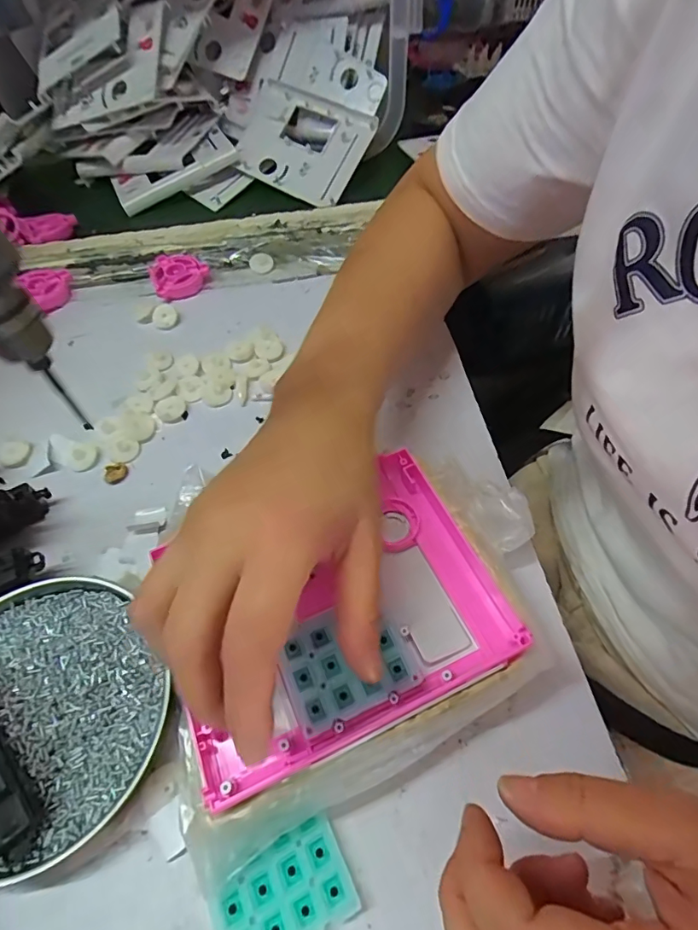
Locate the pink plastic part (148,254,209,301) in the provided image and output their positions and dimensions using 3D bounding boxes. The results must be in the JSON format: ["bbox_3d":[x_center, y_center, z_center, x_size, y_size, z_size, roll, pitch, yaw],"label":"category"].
[{"bbox_3d":[-0.167,-0.189,0.476,0.053,0.020,0.055,-1,56,2],"label":"pink plastic part"}]

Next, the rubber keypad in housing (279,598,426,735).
[{"bbox_3d":[-0.002,0.093,0.235,0.060,0.004,0.049,-21,57,-12],"label":"rubber keypad in housing"}]

